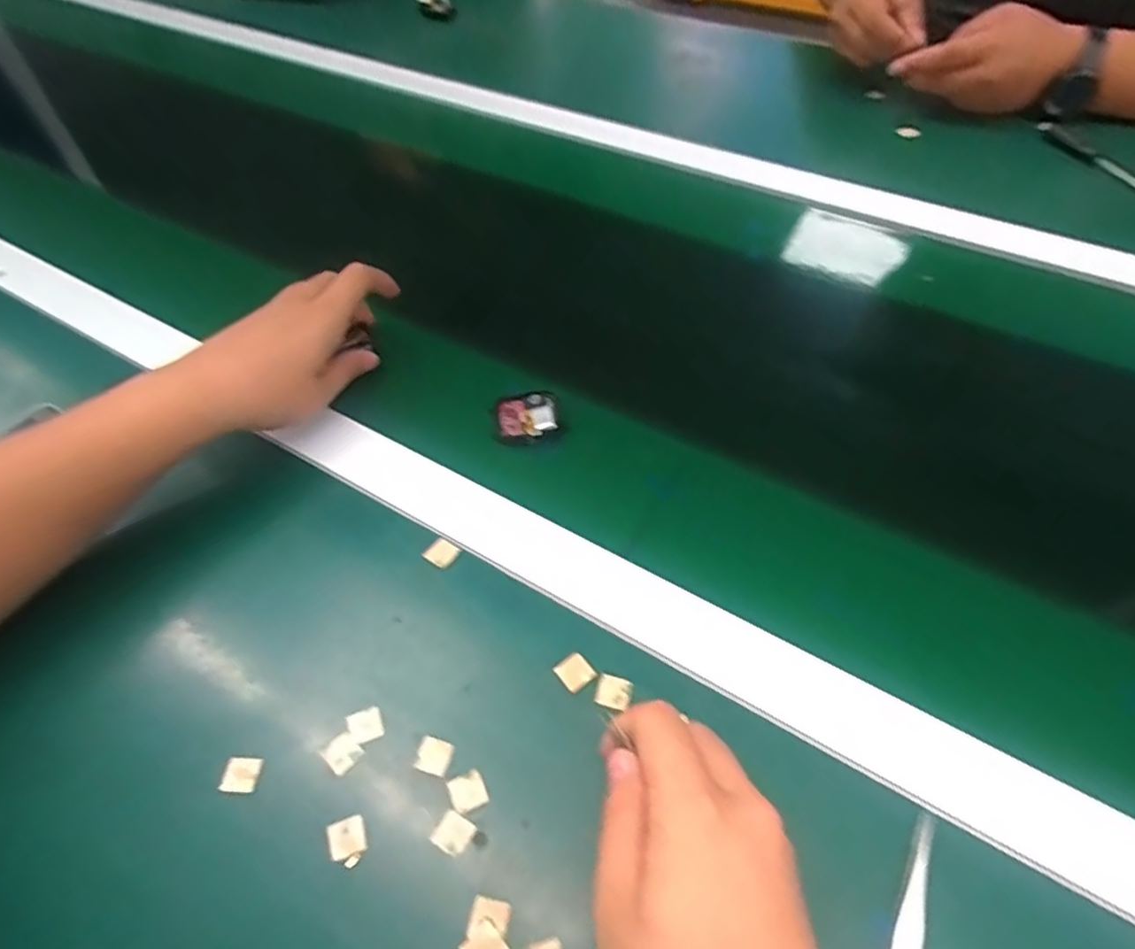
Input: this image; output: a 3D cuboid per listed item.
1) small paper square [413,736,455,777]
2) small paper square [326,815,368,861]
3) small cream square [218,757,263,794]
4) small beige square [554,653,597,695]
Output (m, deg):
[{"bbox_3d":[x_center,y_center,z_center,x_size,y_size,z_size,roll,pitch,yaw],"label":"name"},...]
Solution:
[{"bbox_3d":[-0.064,0.136,0.325,0.016,0.004,0.016,12,53,12],"label":"small paper square"},{"bbox_3d":[-0.101,0.166,0.308,0.016,0.004,0.016,-18,53,-11],"label":"small paper square"},{"bbox_3d":[-0.157,0.144,0.324,0.016,0.006,0.015,1,52,4],"label":"small cream square"},{"bbox_3d":[0.004,0.100,0.345,0.017,0.004,0.017,-33,57,-21],"label":"small beige square"}]

